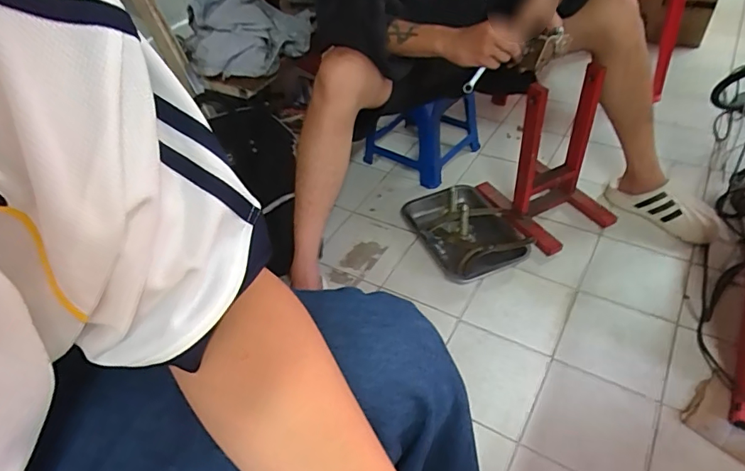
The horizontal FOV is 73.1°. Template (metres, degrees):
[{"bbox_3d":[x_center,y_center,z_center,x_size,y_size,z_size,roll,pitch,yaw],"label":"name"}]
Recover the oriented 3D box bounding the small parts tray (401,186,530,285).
[{"bbox_3d":[0.222,-0.025,1.224,0.213,0.066,0.298,-21,45,-14],"label":"small parts tray"}]

